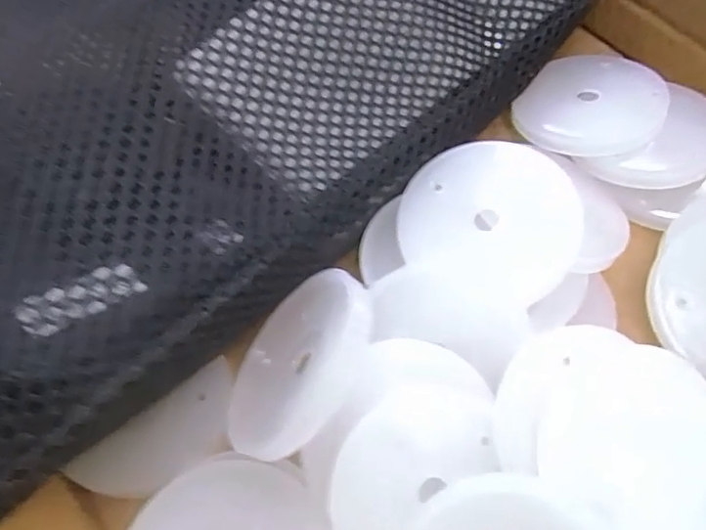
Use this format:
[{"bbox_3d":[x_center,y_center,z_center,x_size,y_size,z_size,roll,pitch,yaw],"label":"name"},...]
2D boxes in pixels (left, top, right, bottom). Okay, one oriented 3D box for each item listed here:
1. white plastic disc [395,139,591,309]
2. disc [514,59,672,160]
[{"bbox_3d":[0.039,-0.011,0.167,0.049,0.006,0.050,0,70,0],"label":"white plastic disc"},{"bbox_3d":[0.084,-0.056,0.204,0.045,0.009,0.048,-1,61,2],"label":"disc"}]

